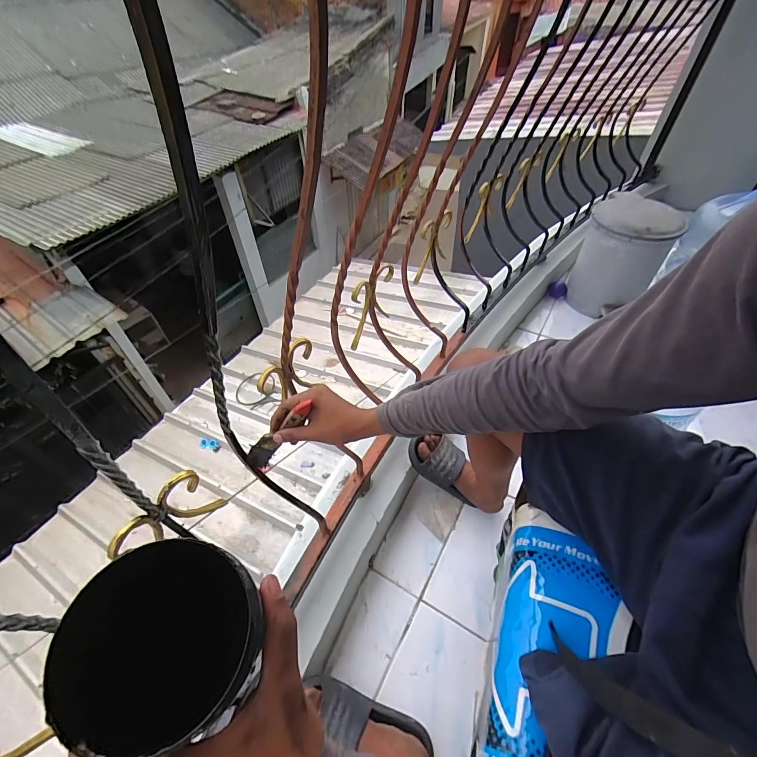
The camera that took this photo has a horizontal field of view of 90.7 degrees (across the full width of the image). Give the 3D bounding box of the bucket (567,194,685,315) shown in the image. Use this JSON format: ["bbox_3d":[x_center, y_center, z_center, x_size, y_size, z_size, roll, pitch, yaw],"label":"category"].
[{"bbox_3d":[0.762,-0.384,1.208,0.199,0.315,0.215,-1,49,1],"label":"bucket"}]

